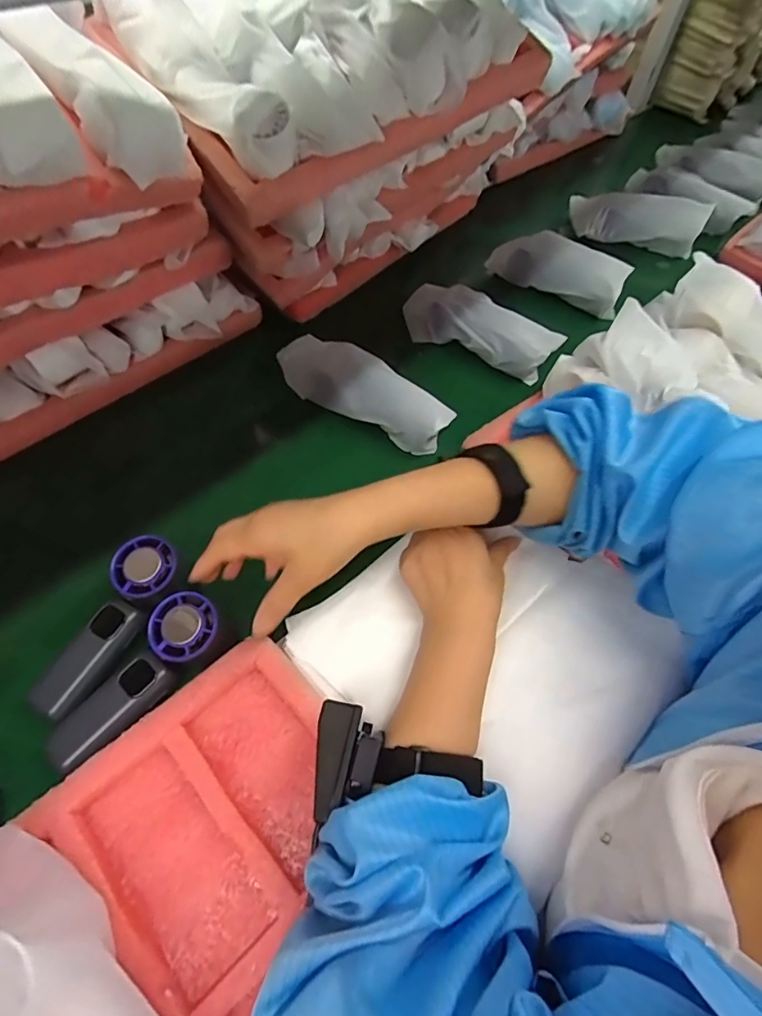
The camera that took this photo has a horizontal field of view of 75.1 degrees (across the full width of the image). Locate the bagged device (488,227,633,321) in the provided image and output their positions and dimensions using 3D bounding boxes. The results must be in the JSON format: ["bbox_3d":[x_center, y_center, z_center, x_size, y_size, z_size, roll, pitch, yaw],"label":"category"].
[{"bbox_3d":[0.248,-0.336,0.693,0.183,0.069,0.043,25,60,11],"label":"bagged device"}]

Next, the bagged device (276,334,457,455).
[{"bbox_3d":[-0.017,-0.131,0.554,0.193,0.061,0.064,27,60,12],"label":"bagged device"}]

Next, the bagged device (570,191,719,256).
[{"bbox_3d":[0.413,-0.455,0.791,0.207,0.059,0.071,8,58,1],"label":"bagged device"}]

